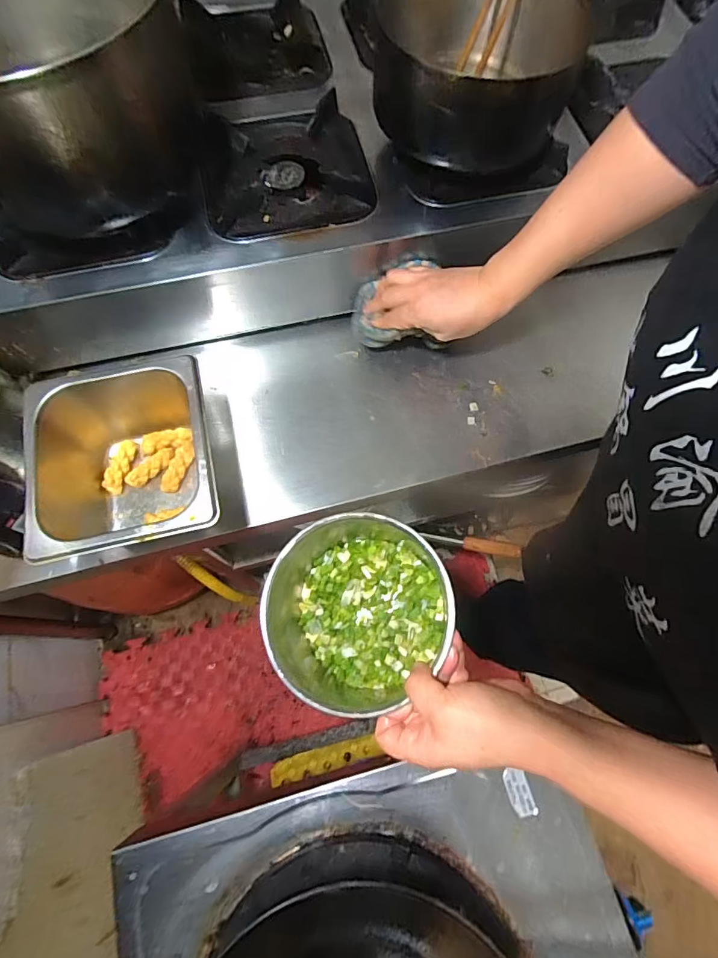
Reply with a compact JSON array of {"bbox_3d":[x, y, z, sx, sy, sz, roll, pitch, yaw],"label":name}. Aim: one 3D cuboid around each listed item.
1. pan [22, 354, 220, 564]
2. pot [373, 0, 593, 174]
[{"bbox_3d":[-0.218,-0.011,0.459,0.160,0.106,0.180,-15,70,-5],"label":"pan"},{"bbox_3d":[0.122,-0.418,0.470,0.184,0.088,0.201,17,71,6],"label":"pot"}]

